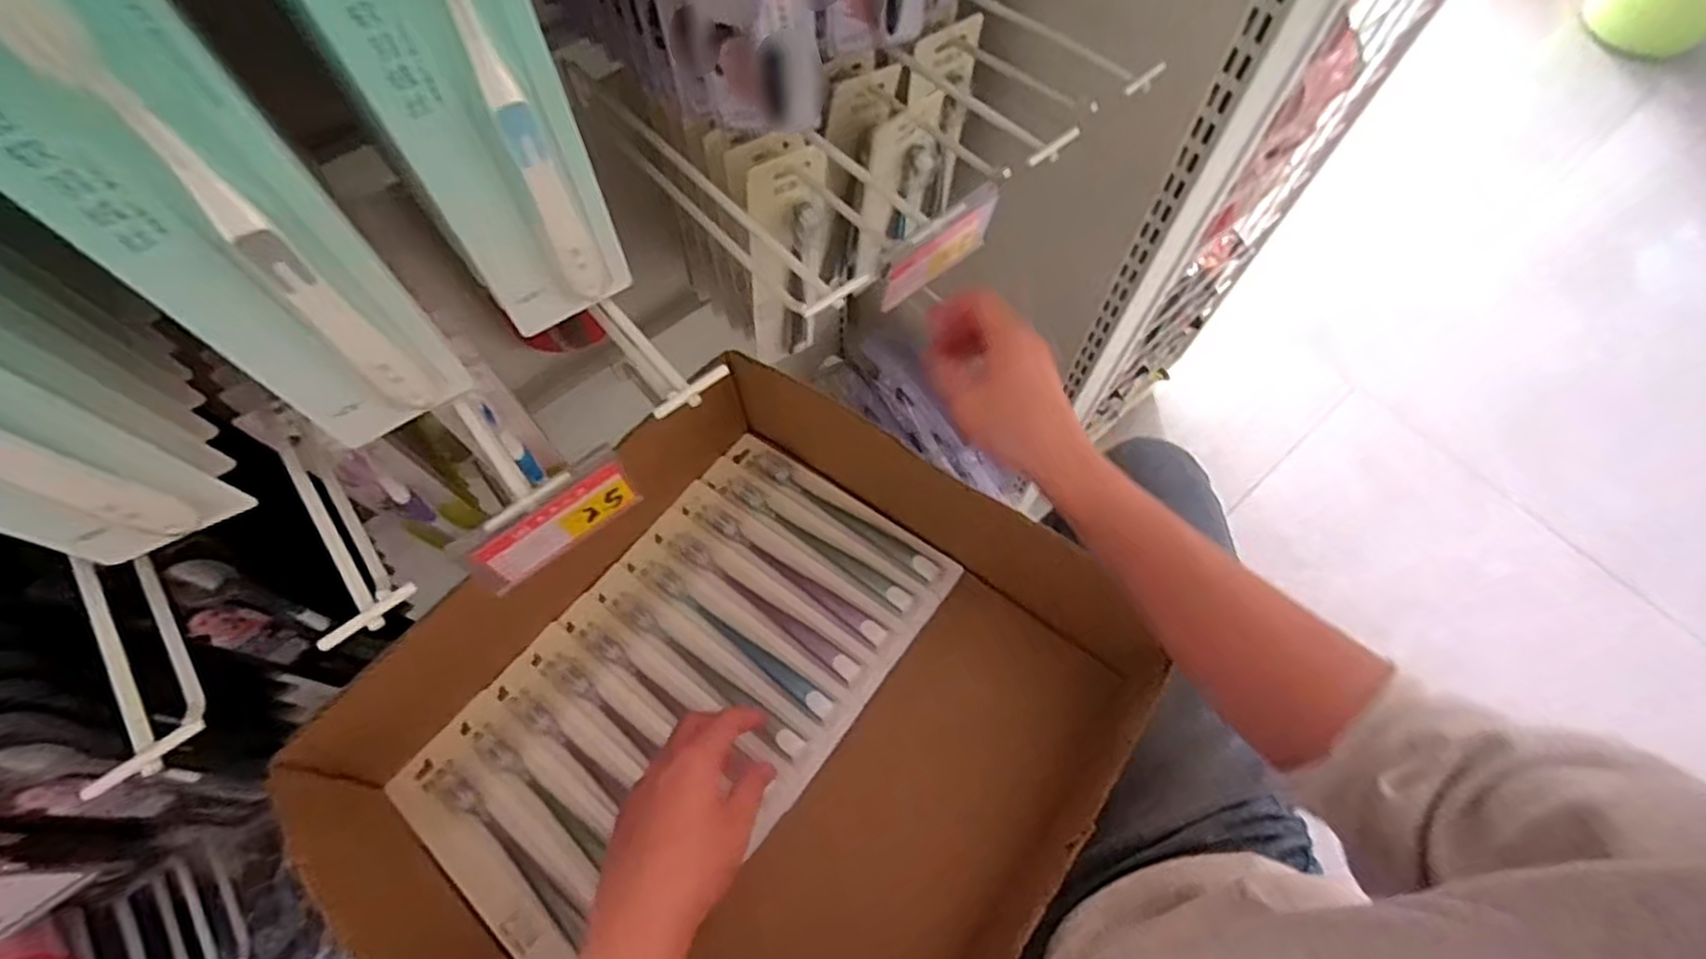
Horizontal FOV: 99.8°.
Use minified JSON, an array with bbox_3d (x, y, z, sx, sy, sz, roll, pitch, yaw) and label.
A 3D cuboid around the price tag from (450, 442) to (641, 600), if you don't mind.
[{"bbox_3d":[-0.136,0.019,0.326,0.077,0.040,0.011,-37,71,-16],"label":"price tag"}]

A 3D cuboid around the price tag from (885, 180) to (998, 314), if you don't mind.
[{"bbox_3d":[0.050,-0.129,0.397,0.076,0.052,0.009,-36,71,-16],"label":"price tag"}]

